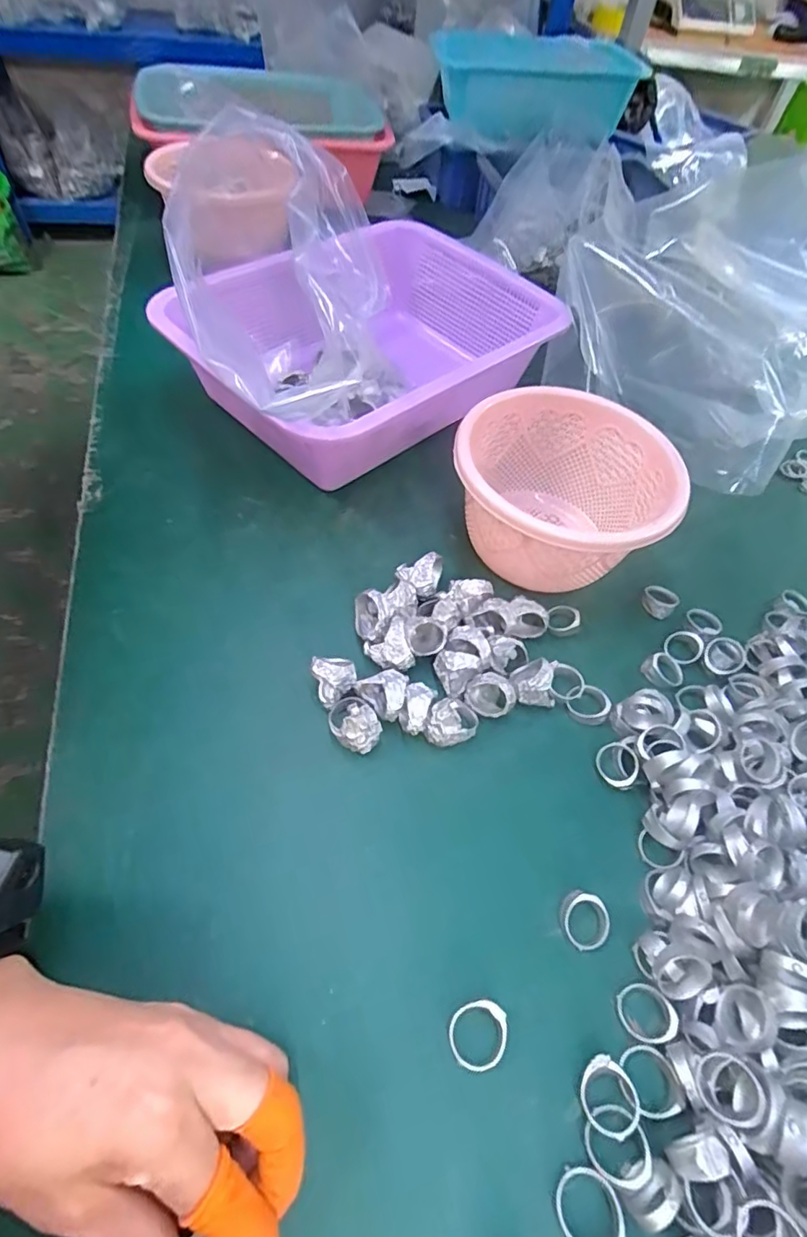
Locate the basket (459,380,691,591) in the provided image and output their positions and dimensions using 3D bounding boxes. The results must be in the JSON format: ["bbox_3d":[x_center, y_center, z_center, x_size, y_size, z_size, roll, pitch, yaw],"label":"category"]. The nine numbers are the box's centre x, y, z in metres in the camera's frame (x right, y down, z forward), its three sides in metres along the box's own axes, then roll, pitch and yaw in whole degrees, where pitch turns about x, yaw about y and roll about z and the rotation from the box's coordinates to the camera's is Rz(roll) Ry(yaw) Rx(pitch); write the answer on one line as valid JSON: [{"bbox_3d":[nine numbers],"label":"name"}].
[{"bbox_3d":[0.112,-0.086,0.397,0.143,0.085,0.139,3,55,-4],"label":"basket"}]

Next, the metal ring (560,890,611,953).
[{"bbox_3d":[0.092,0.151,0.281,0.022,0.014,0.026,-16,59,-17],"label":"metal ring"}]

